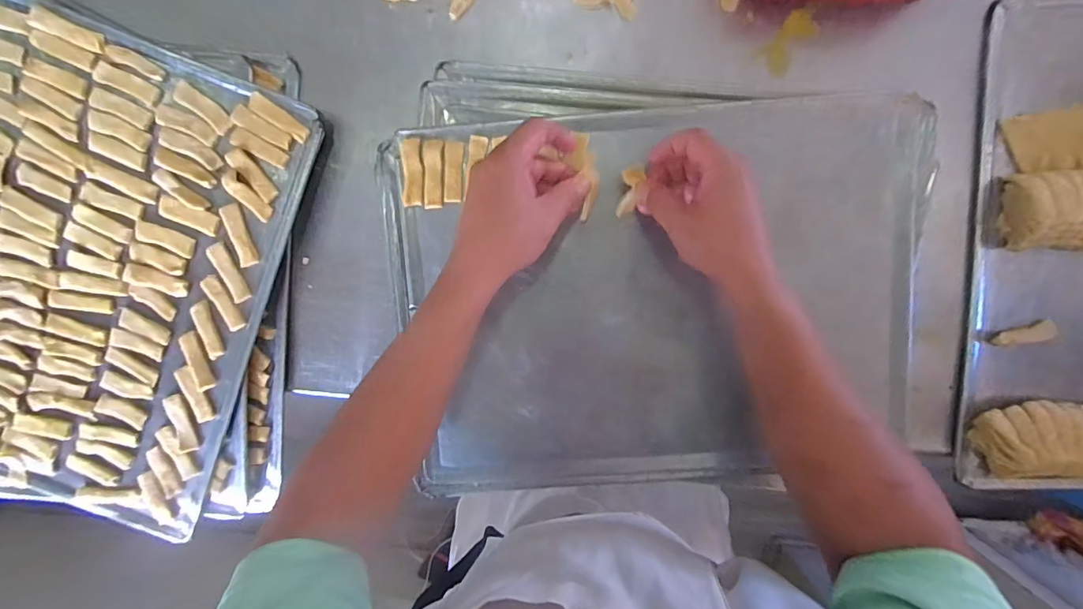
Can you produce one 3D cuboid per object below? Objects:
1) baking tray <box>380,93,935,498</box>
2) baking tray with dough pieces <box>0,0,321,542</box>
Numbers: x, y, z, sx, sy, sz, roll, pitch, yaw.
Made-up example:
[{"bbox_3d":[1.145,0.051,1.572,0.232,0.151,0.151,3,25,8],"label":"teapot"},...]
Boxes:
[{"bbox_3d":[0.103,0.000,0.419,0.461,0.022,0.330,-5,95,2],"label":"baking tray"},{"bbox_3d":[-0.439,-0.024,0.446,0.337,0.028,0.450,22,96,0],"label":"baking tray with dough pieces"}]

